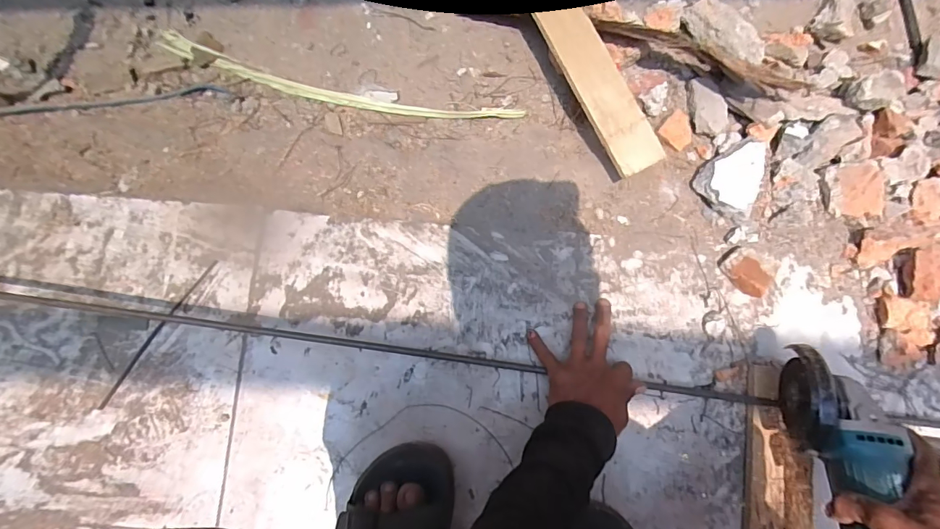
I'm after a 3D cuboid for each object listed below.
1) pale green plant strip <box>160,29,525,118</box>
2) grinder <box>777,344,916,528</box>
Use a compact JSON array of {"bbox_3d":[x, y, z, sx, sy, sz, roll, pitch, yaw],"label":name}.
[{"bbox_3d":[-0.193,-0.259,0.634,0.539,0.013,0.054,14,80,2],"label":"pale green plant strip"},{"bbox_3d":[0.362,0.215,0.412,0.074,0.090,0.260,5,58,1],"label":"grinder"}]

